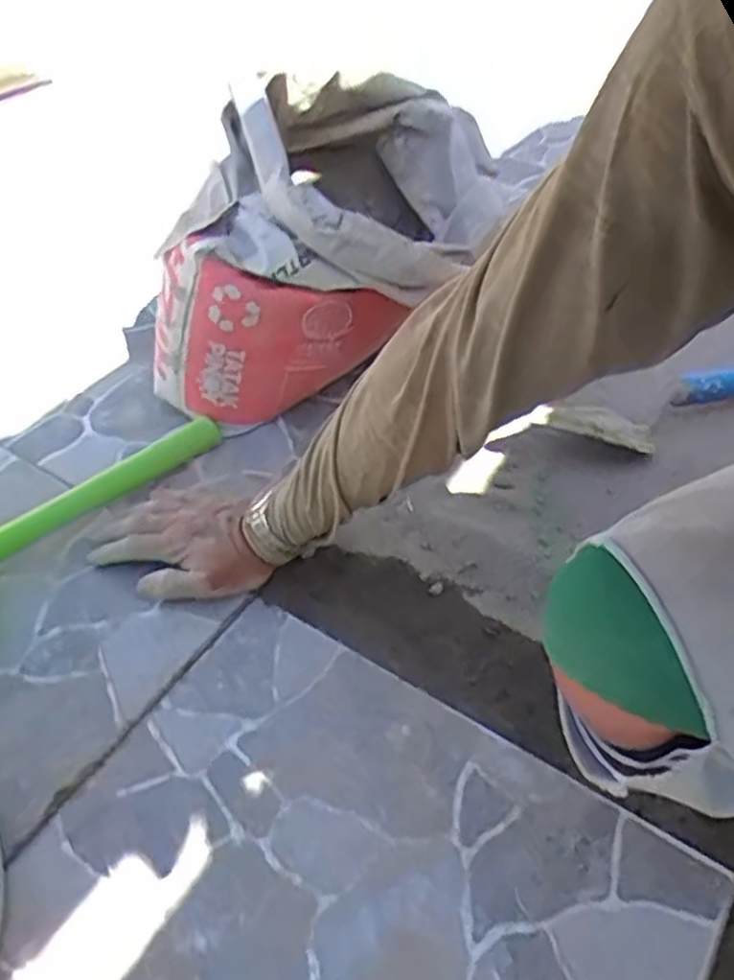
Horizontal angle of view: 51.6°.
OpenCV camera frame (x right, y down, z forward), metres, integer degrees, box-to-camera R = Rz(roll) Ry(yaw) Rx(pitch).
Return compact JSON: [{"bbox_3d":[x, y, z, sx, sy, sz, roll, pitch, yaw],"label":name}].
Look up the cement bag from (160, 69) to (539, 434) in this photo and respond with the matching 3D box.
[{"bbox_3d":[-0.026,-0.231,0.769,0.228,0.273,0.351,27,52,24],"label":"cement bag"}]

